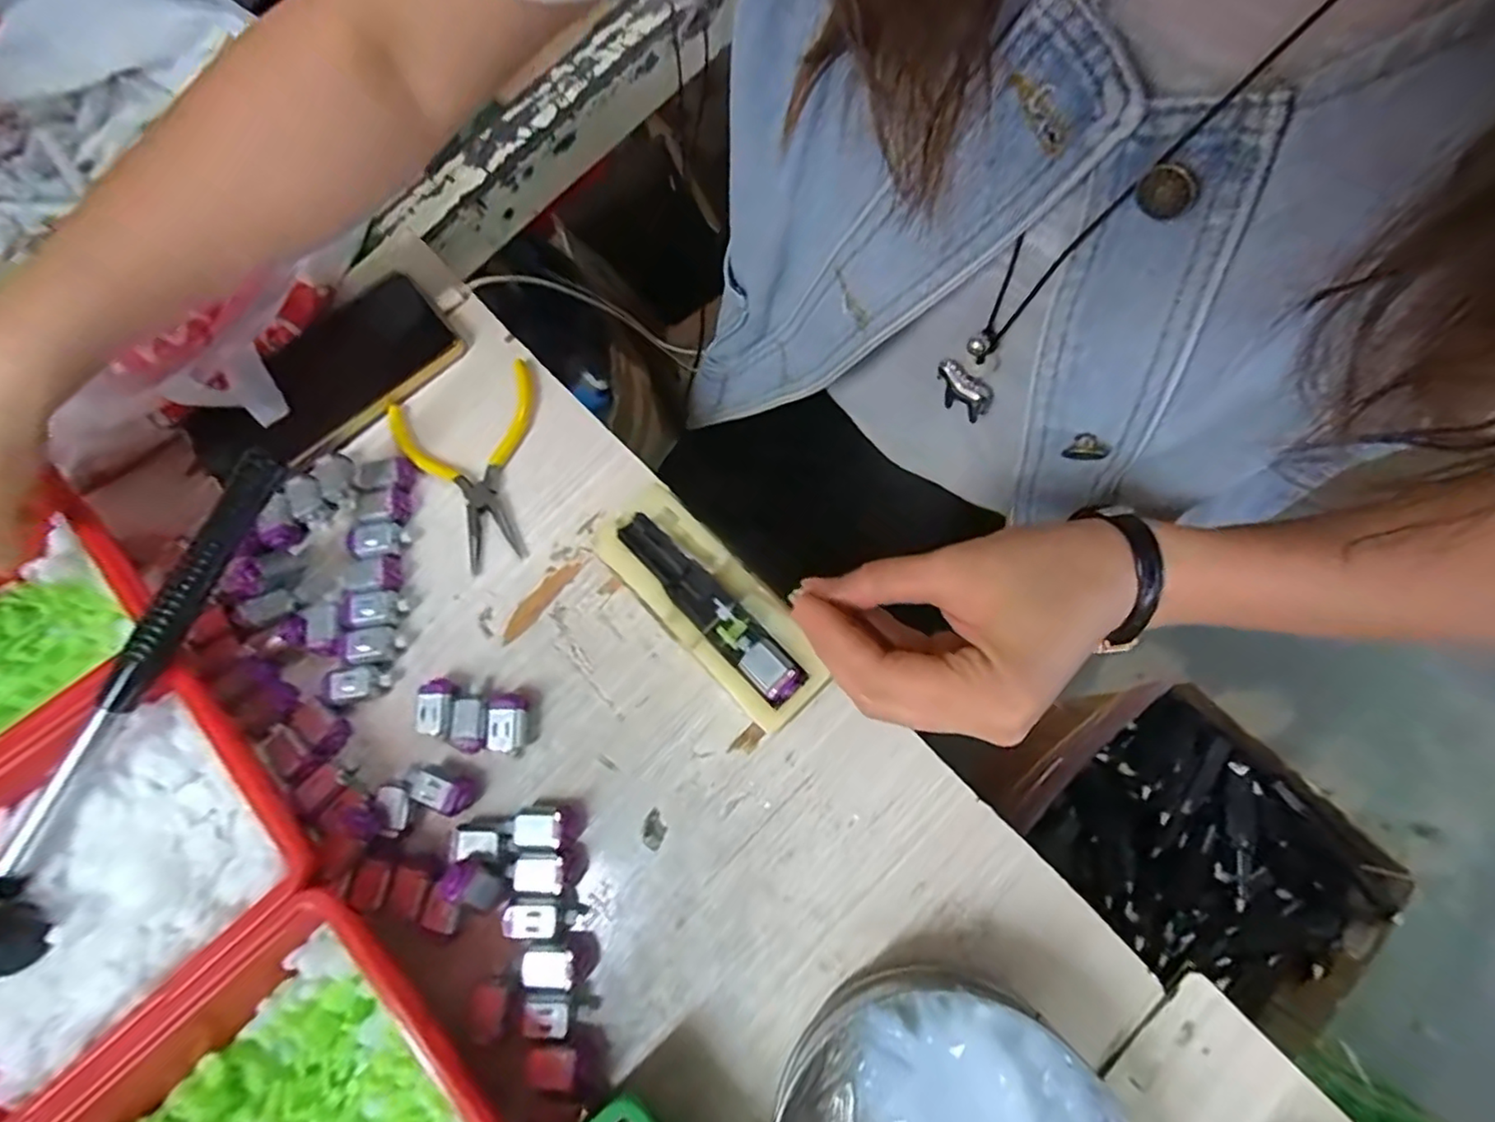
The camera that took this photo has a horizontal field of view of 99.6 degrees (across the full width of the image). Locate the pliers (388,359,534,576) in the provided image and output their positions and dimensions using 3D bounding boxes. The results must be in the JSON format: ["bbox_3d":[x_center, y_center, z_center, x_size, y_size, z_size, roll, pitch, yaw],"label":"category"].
[{"bbox_3d":[-0.161,-0.054,0.367,0.088,0.011,0.115,-17,74,1],"label":"pliers"}]

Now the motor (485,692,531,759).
[{"bbox_3d":[-0.123,0.084,0.324,0.018,0.017,0.030,1,75,6],"label":"motor"}]

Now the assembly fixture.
[{"bbox_3d":[-0.019,0.023,0.322,0.054,0.035,0.136,-44,76,-7],"label":"assembly fixture"}]

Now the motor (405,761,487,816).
[{"bbox_3d":[-0.156,0.114,0.320,0.037,0.011,0.020,20,78,10],"label":"motor"}]

